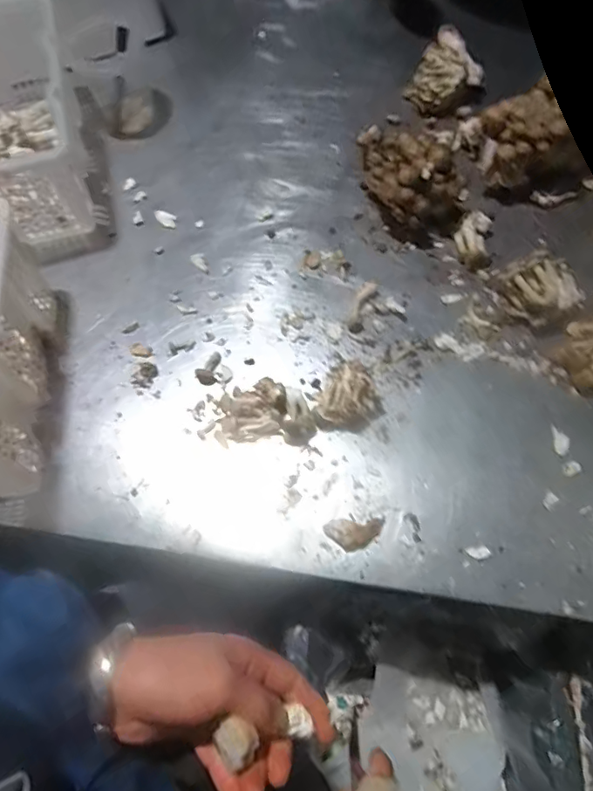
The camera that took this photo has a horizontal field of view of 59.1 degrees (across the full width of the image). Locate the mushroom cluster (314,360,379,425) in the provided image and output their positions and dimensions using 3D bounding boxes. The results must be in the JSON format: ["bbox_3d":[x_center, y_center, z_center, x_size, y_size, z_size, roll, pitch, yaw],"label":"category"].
[{"bbox_3d":[0.062,-0.006,0.670,0.074,0.042,0.070,-1,68,3],"label":"mushroom cluster"}]

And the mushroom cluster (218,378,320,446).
[{"bbox_3d":[-0.035,0.019,0.661,0.117,0.045,0.074,2,66,3],"label":"mushroom cluster"}]

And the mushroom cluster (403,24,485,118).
[{"bbox_3d":[0.248,-0.537,0.875,0.106,0.080,0.107,-1,68,3],"label":"mushroom cluster"}]

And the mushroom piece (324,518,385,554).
[{"bbox_3d":[0.068,0.159,0.603,0.069,0.027,0.038,-3,68,3],"label":"mushroom piece"}]

